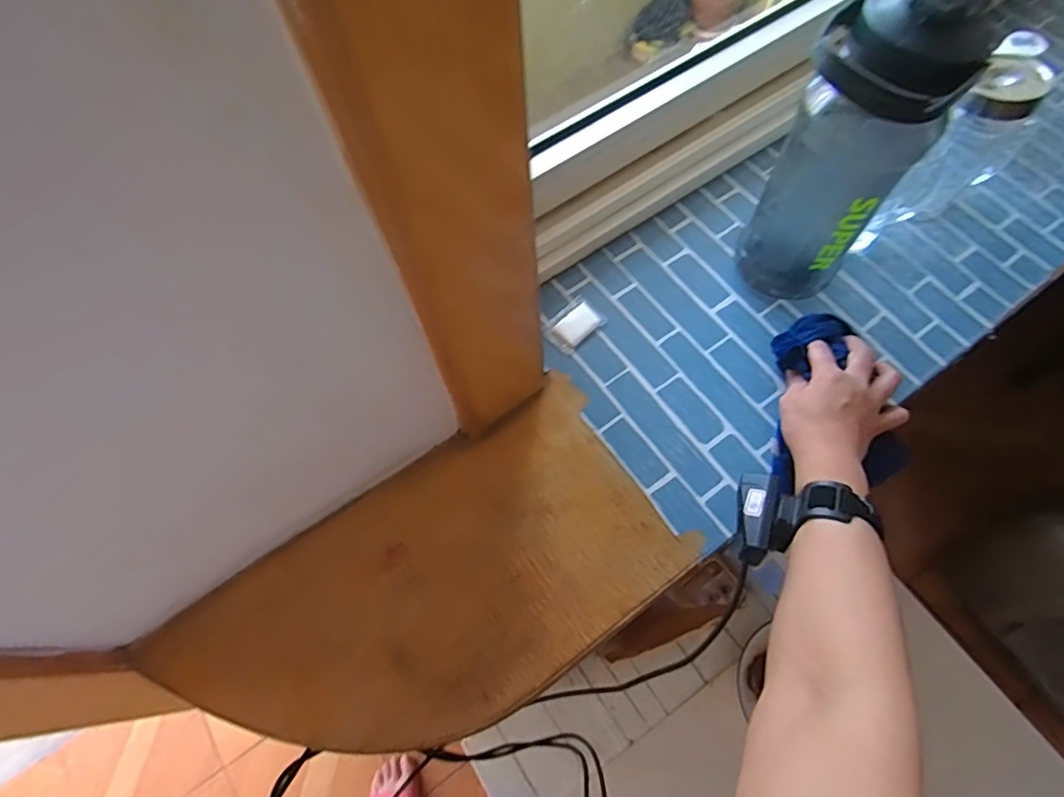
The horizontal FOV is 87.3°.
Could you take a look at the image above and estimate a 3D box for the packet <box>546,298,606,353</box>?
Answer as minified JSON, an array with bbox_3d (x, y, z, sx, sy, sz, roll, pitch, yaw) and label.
[{"bbox_3d":[0.047,-0.079,0.603,0.040,0.004,0.059,39,74,17],"label":"packet"}]

